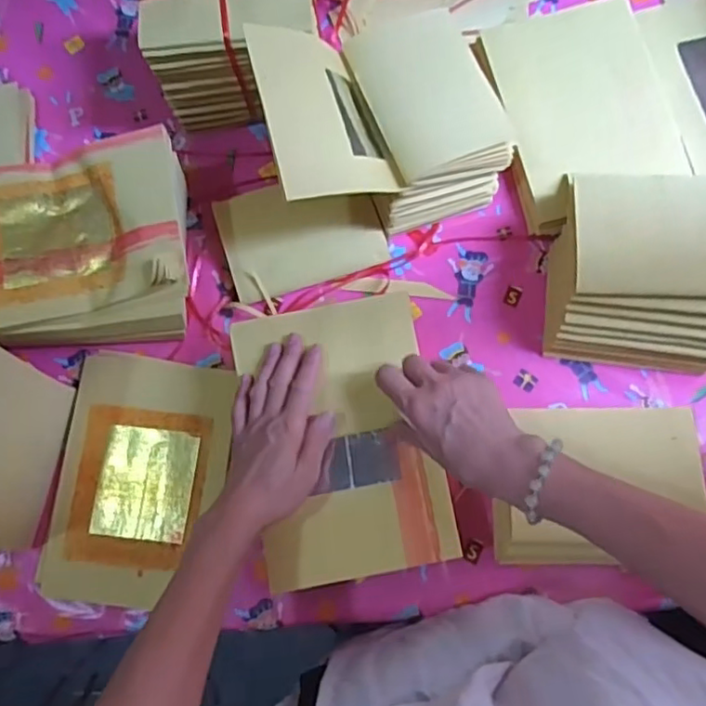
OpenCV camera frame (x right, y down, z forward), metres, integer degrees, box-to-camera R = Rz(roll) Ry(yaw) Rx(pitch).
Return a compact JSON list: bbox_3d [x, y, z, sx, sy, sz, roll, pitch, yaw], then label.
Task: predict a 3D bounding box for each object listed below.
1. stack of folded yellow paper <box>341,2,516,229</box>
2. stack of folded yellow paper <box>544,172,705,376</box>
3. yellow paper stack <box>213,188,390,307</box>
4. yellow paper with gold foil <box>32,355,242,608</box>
[{"bbox_3d":[0.073,-0.231,0.622,0.124,0.082,0.179,-16,78,-2],"label":"stack of folded yellow paper"},{"bbox_3d":[0.267,-0.071,0.576,0.160,0.124,0.153,4,78,2],"label":"stack of folded yellow paper"},{"bbox_3d":[-0.053,-0.126,0.655,0.160,0.019,0.111,-17,78,-2],"label":"yellow paper stack"},{"bbox_3d":[-0.209,0.120,0.612,0.151,0.011,0.231,8,77,-1],"label":"yellow paper with gold foil"}]

